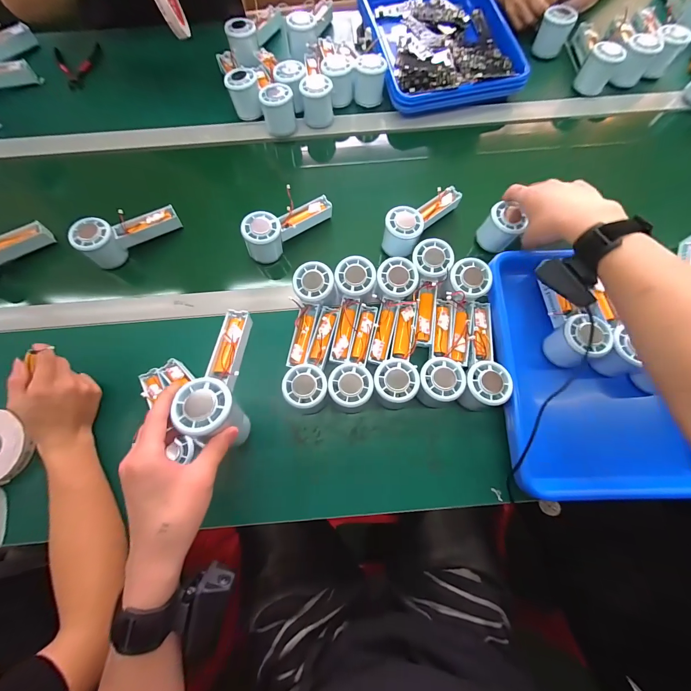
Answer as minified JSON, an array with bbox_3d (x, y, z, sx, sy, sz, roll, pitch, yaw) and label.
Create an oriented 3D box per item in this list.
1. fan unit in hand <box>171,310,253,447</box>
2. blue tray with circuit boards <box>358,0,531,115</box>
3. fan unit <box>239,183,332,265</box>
[{"bbox_3d":[-0.134,0.033,0.361,0.052,0.063,0.149,2,56,2],"label":"fan unit in hand"},{"bbox_3d":[0.181,-0.591,0.615,0.261,0.046,0.316,-13,74,-2],"label":"blue tray with circuit boards"},{"bbox_3d":[-0.093,-0.198,0.510,0.154,0.063,0.053,-39,77,-10],"label":"fan unit"}]

